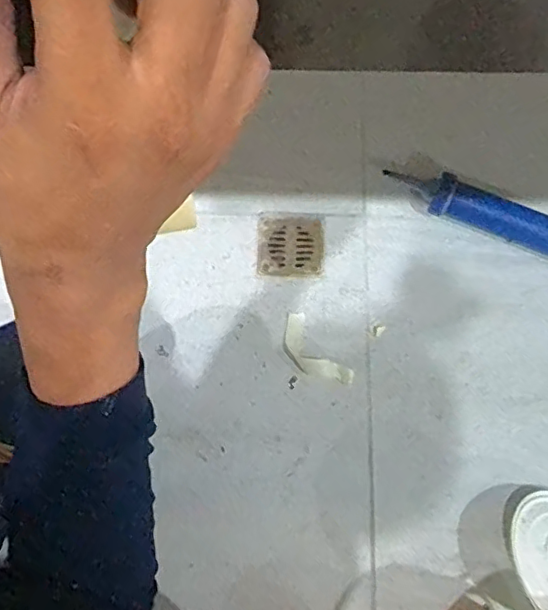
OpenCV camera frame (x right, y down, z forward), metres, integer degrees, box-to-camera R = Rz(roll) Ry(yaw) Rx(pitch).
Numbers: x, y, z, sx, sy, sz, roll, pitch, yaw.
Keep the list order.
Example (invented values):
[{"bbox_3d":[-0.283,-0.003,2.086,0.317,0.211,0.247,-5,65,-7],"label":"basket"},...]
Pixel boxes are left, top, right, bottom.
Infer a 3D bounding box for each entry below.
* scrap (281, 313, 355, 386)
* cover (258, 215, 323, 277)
[{"bbox_3d":[0.054,0.070,0.817,0.055,0.008,0.127,-36,73,-11],"label":"scrap"},{"bbox_3d":[0.026,-0.090,0.879,0.095,0.006,0.098,3,70,2],"label":"cover"}]

